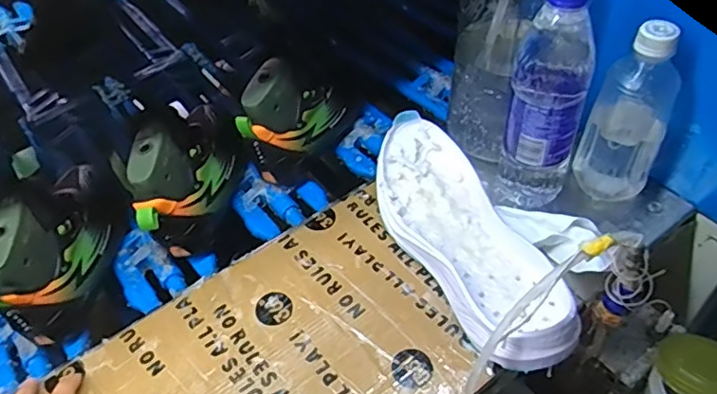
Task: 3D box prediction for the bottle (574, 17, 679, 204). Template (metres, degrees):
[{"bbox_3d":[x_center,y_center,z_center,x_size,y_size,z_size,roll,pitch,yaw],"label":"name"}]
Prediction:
[{"bbox_3d":[0.250,-0.076,0.522,0.067,0.172,0.063,26,55,25],"label":"bottle"}]

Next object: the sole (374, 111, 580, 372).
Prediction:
[{"bbox_3d":[0.090,0.027,0.511,0.103,0.077,0.278,-20,50,-12],"label":"sole"}]

